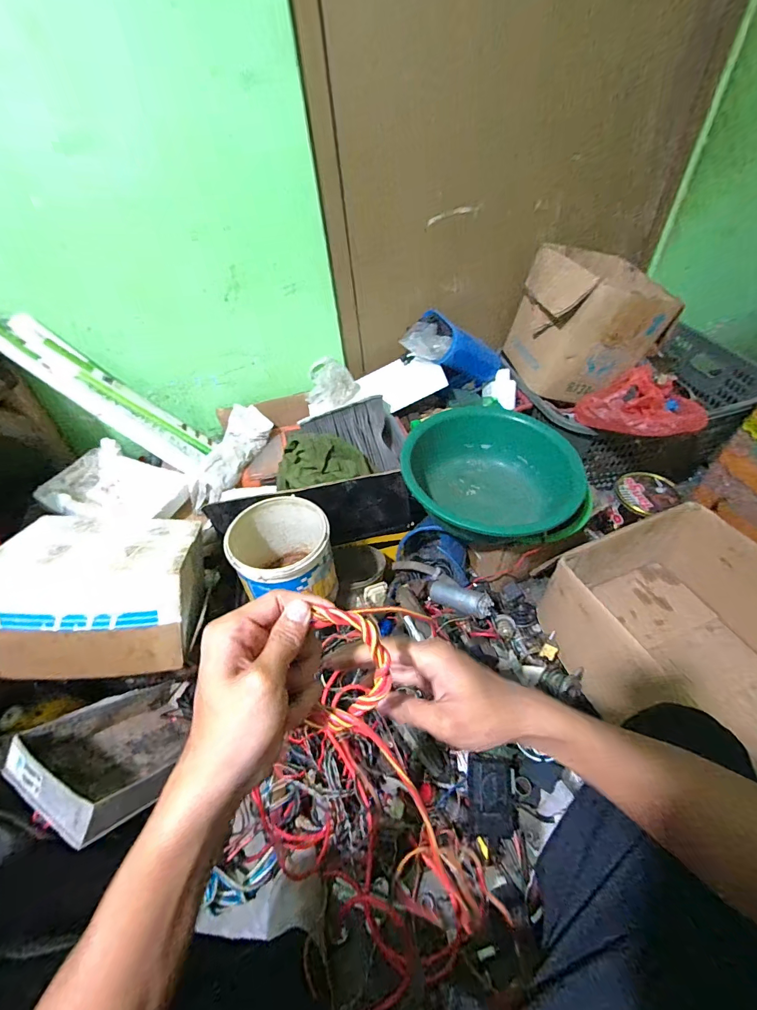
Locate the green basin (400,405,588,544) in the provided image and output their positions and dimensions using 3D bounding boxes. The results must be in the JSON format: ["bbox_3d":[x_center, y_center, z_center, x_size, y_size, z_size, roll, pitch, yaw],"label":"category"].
[{"bbox_3d":[0.235,-0.076,0.855,0.351,0.140,0.351,-3,48,4],"label":"green basin"}]

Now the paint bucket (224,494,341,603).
[{"bbox_3d":[-0.172,0.106,0.767,0.175,0.180,0.188,-6,48,2],"label":"paint bucket"}]

